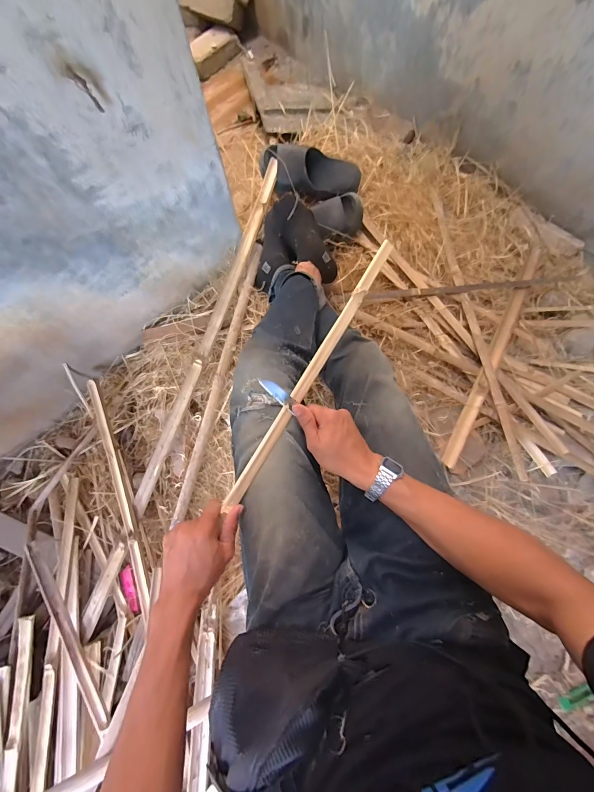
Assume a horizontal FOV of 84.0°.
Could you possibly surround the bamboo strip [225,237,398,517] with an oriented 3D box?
[{"bbox_3d":[0.032,-0.051,0.515,0.019,0.019,0.479,30,79,9],"label":"bamboo strip"}]

